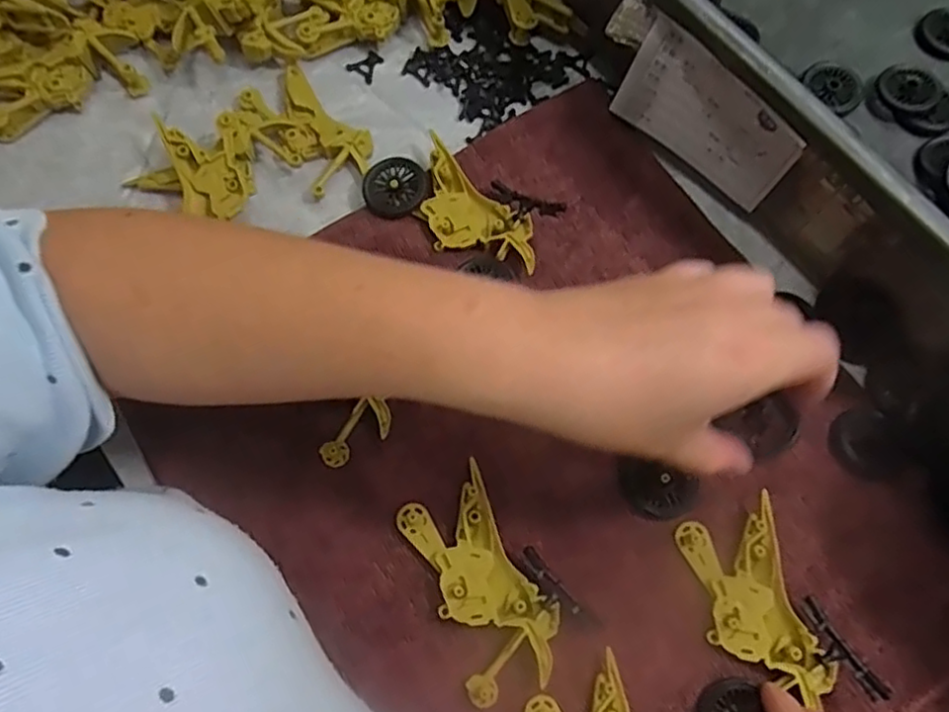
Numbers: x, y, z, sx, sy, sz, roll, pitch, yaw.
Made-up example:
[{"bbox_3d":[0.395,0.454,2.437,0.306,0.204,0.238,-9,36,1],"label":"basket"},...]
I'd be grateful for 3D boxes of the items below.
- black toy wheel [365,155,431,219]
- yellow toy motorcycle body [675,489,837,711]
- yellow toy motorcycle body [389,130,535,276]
[{"bbox_3d":[-0.047,-0.100,0.398,0.037,0.012,0.040,0,71,0],"label":"black toy wheel"},{"bbox_3d":[0.135,0.120,0.323,0.046,0.013,0.090,-14,73,-7],"label":"yellow toy motorcycle body"},{"bbox_3d":[-0.006,-0.083,0.390,0.044,0.013,0.099,-43,77,-13],"label":"yellow toy motorcycle body"}]

